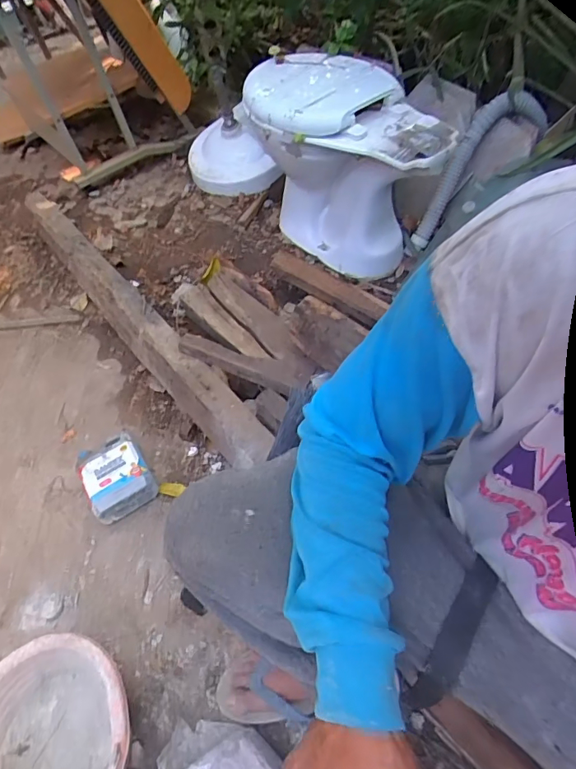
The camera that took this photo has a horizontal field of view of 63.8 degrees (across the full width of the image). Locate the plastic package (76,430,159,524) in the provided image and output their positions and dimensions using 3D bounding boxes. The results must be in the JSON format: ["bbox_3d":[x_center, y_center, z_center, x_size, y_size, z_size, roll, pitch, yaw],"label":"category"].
[{"bbox_3d":[-0.359,0.187,0.959,0.129,0.057,0.162,-32,55,-16],"label":"plastic package"}]

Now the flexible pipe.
[{"bbox_3d":[0.478,-0.551,1.224,0.171,0.421,0.073,7,41,-37],"label":"flexible pipe"}]

